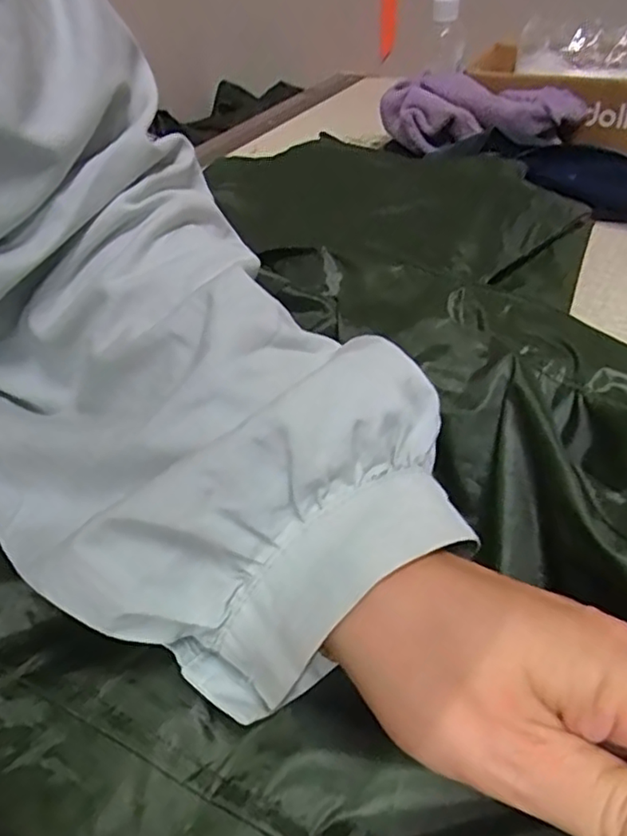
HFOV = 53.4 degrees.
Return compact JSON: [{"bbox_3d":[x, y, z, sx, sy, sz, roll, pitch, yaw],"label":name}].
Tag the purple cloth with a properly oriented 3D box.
[{"bbox_3d":[0.128,-0.254,0.502,0.170,0.041,0.074,13,45,18],"label":"purple cloth"}]

